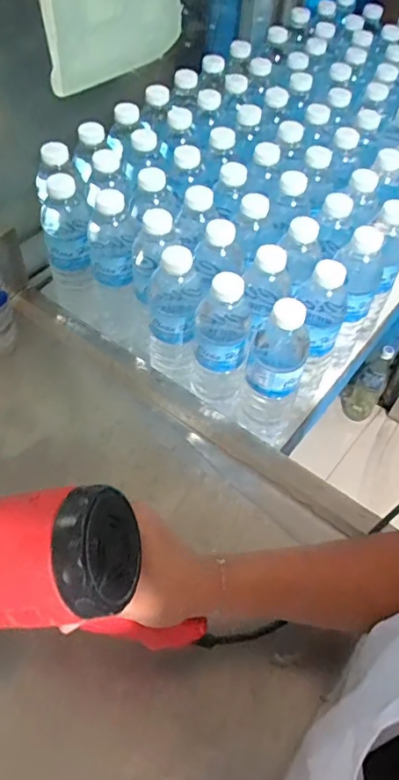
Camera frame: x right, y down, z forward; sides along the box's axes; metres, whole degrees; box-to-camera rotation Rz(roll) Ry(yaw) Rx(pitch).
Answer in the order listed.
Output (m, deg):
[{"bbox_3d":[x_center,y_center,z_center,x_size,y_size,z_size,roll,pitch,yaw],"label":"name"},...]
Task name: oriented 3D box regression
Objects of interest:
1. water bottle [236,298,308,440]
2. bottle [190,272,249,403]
[{"bbox_3d":[0.081,-0.017,0.587,0.063,0.206,0.061,17,55,8],"label":"water bottle"},{"bbox_3d":[0.022,-0.051,0.579,0.061,0.164,0.066,10,55,4],"label":"bottle"}]

